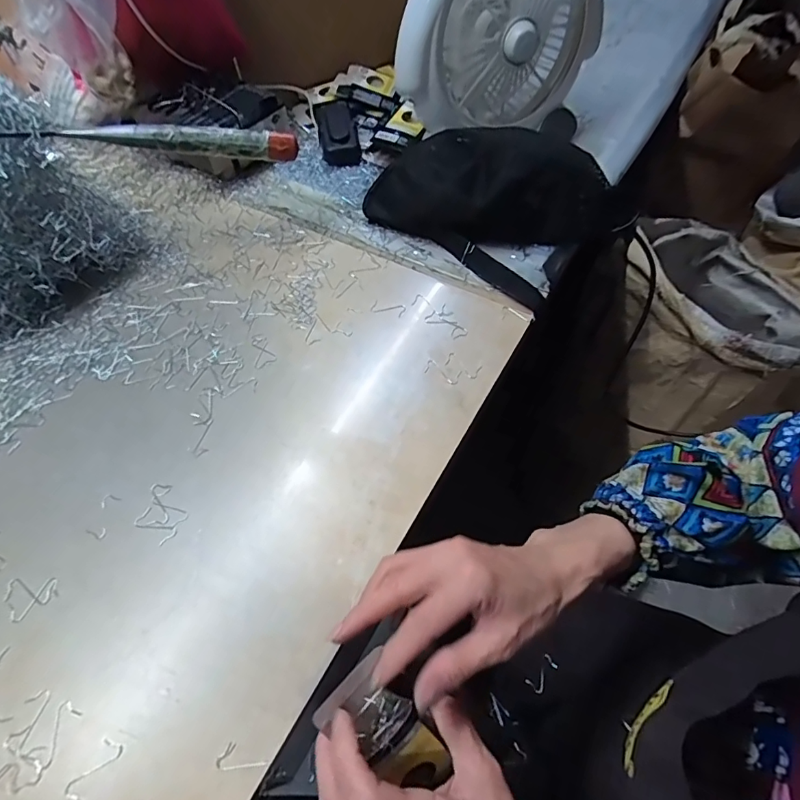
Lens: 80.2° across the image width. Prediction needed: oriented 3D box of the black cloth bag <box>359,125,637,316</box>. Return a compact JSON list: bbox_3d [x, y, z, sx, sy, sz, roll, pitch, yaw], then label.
[{"bbox_3d":[0.101,-0.215,0.515,0.249,0.100,0.139,35,66,21],"label":"black cloth bag"}]

